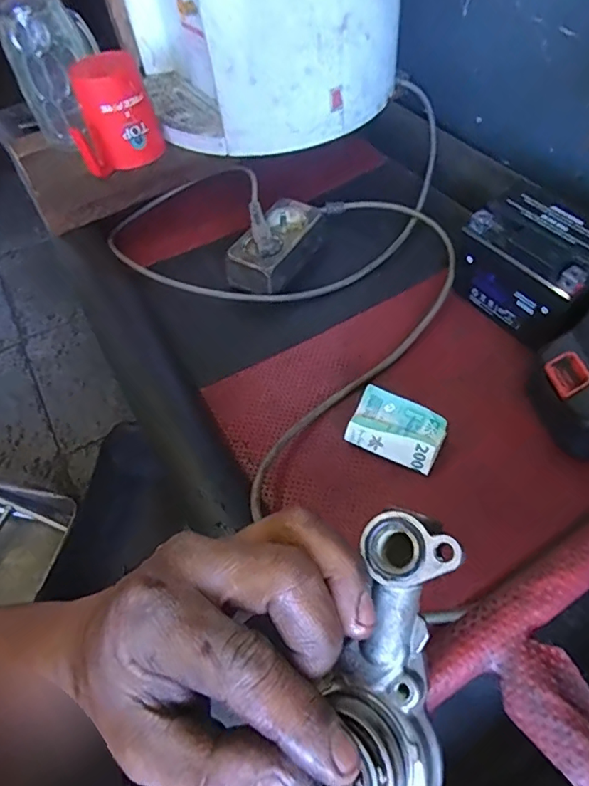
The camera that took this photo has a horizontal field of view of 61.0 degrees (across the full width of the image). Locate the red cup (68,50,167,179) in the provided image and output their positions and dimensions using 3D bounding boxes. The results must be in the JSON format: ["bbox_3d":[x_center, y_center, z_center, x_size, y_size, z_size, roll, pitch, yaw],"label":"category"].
[{"bbox_3d":[-0.181,-0.280,0.501,0.080,0.085,0.076,-15,54,-6],"label":"red cup"}]

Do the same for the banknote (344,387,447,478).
[{"bbox_3d":[0.075,0.028,0.368,0.065,0.032,0.039,19,58,19],"label":"banknote"}]

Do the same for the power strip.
[{"bbox_3d":[-0.019,-0.144,0.495,0.054,0.048,0.113,26,60,22],"label":"power strip"}]

